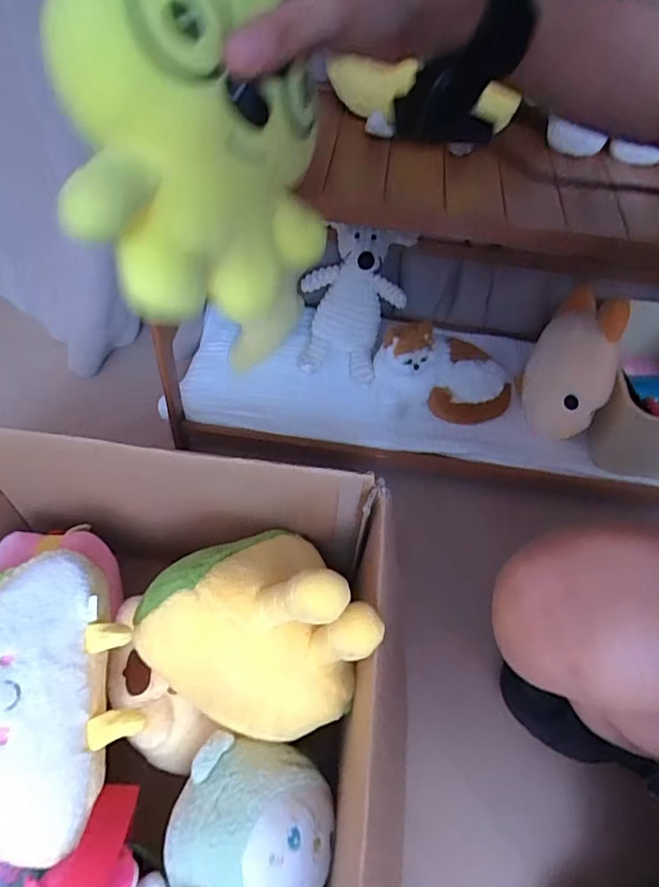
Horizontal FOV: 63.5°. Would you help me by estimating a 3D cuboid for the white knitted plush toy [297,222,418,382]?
[{"bbox_3d":[0.037,-0.218,0.810,0.160,0.195,0.146,7,54,-1],"label":"white knitted plush toy"}]

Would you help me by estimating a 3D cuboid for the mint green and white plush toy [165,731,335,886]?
[{"bbox_3d":[-0.067,0.356,0.404,0.127,0.089,0.227,8,54,0],"label":"mint green and white plush toy"}]

